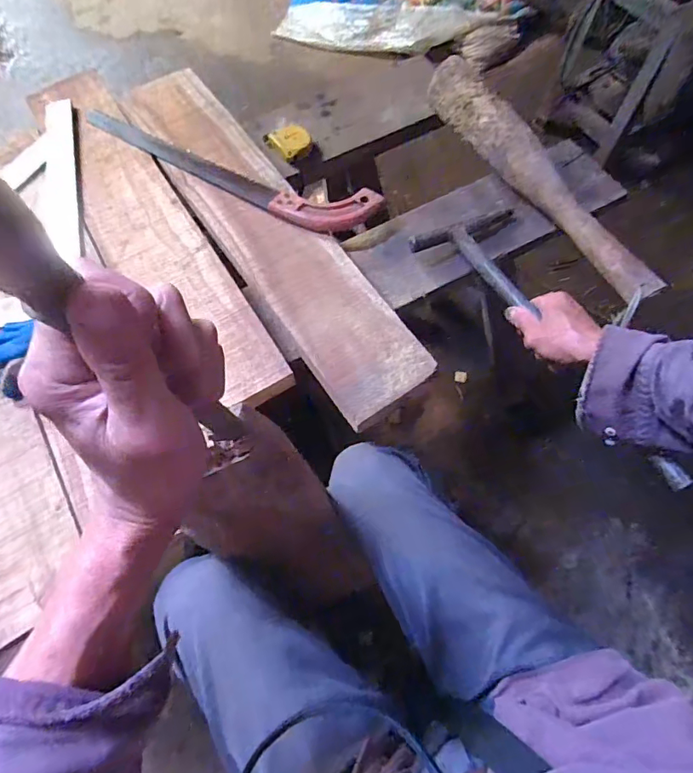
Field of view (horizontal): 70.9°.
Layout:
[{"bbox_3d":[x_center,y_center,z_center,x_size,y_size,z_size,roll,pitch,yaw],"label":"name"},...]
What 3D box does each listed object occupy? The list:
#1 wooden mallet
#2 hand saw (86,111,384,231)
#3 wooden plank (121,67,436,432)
[{"bbox_3d":[0.255,-0.304,0.668,0.046,0.065,0.465,-28,68,-9],"label":"wooden mallet"},{"bbox_3d":[-0.188,-0.308,0.698,0.477,0.024,0.092,21,69,11],"label":"hand saw"},{"bbox_3d":[-0.130,-0.248,0.670,0.129,0.016,0.685,-31,69,-10],"label":"wooden plank"}]

